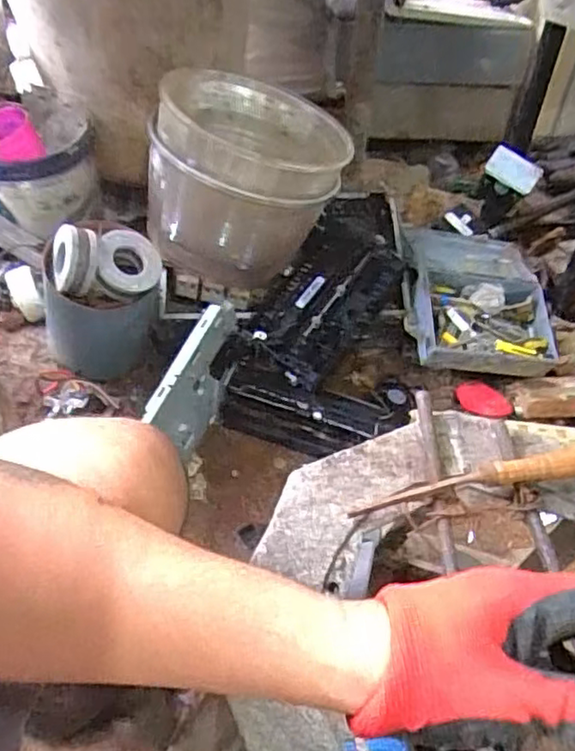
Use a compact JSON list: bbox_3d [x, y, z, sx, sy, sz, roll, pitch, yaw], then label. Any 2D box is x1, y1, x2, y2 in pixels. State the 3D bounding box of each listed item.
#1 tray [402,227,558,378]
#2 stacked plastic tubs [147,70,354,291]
[{"bbox_3d":[0.317,-0.136,1.087,0.239,0.090,0.319,1,50,-2],"label":"tray"},{"bbox_3d":[-0.072,-0.331,1.028,0.292,0.241,0.292,10,51,-13],"label":"stacked plastic tubs"}]

